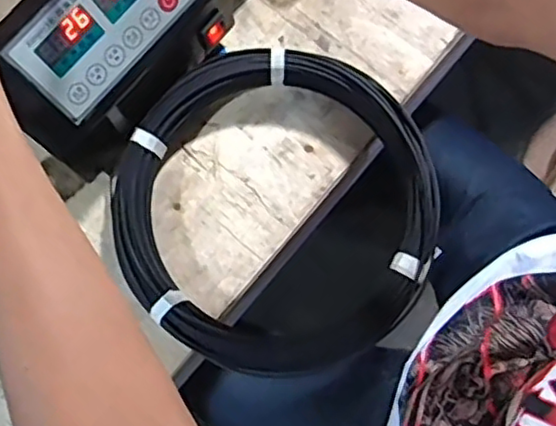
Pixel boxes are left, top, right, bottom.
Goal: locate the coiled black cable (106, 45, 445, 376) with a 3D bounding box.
[{"bbox_3d":[-0.002,-0.004,0.613,0.298,0.059,0.289,0,80,1],"label":"coiled black cable"}]

